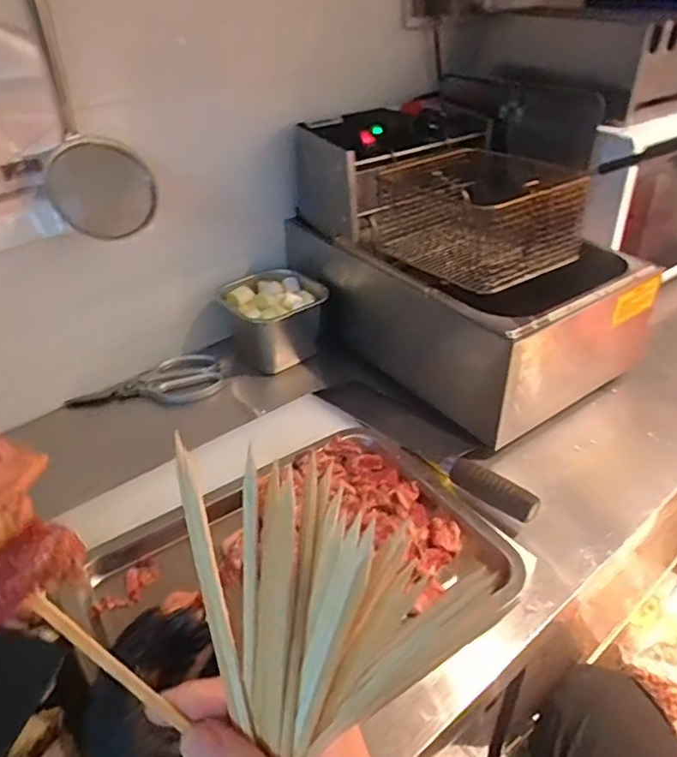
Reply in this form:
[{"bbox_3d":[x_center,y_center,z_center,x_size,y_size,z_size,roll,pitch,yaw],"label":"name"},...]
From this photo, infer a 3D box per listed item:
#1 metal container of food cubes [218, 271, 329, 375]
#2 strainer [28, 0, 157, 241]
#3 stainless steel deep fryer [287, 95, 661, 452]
[{"bbox_3d":[-0.096,-0.084,0.849,0.134,0.099,0.120,-23,42,-27],"label":"metal container of food cubes"},{"bbox_3d":[-0.262,-0.288,0.604,0.110,0.278,0.053,-22,42,-26],"label":"strainer"},{"bbox_3d":[0.156,-0.164,0.786,0.256,0.276,0.424,-25,44,-29],"label":"stainless steel deep fryer"}]

